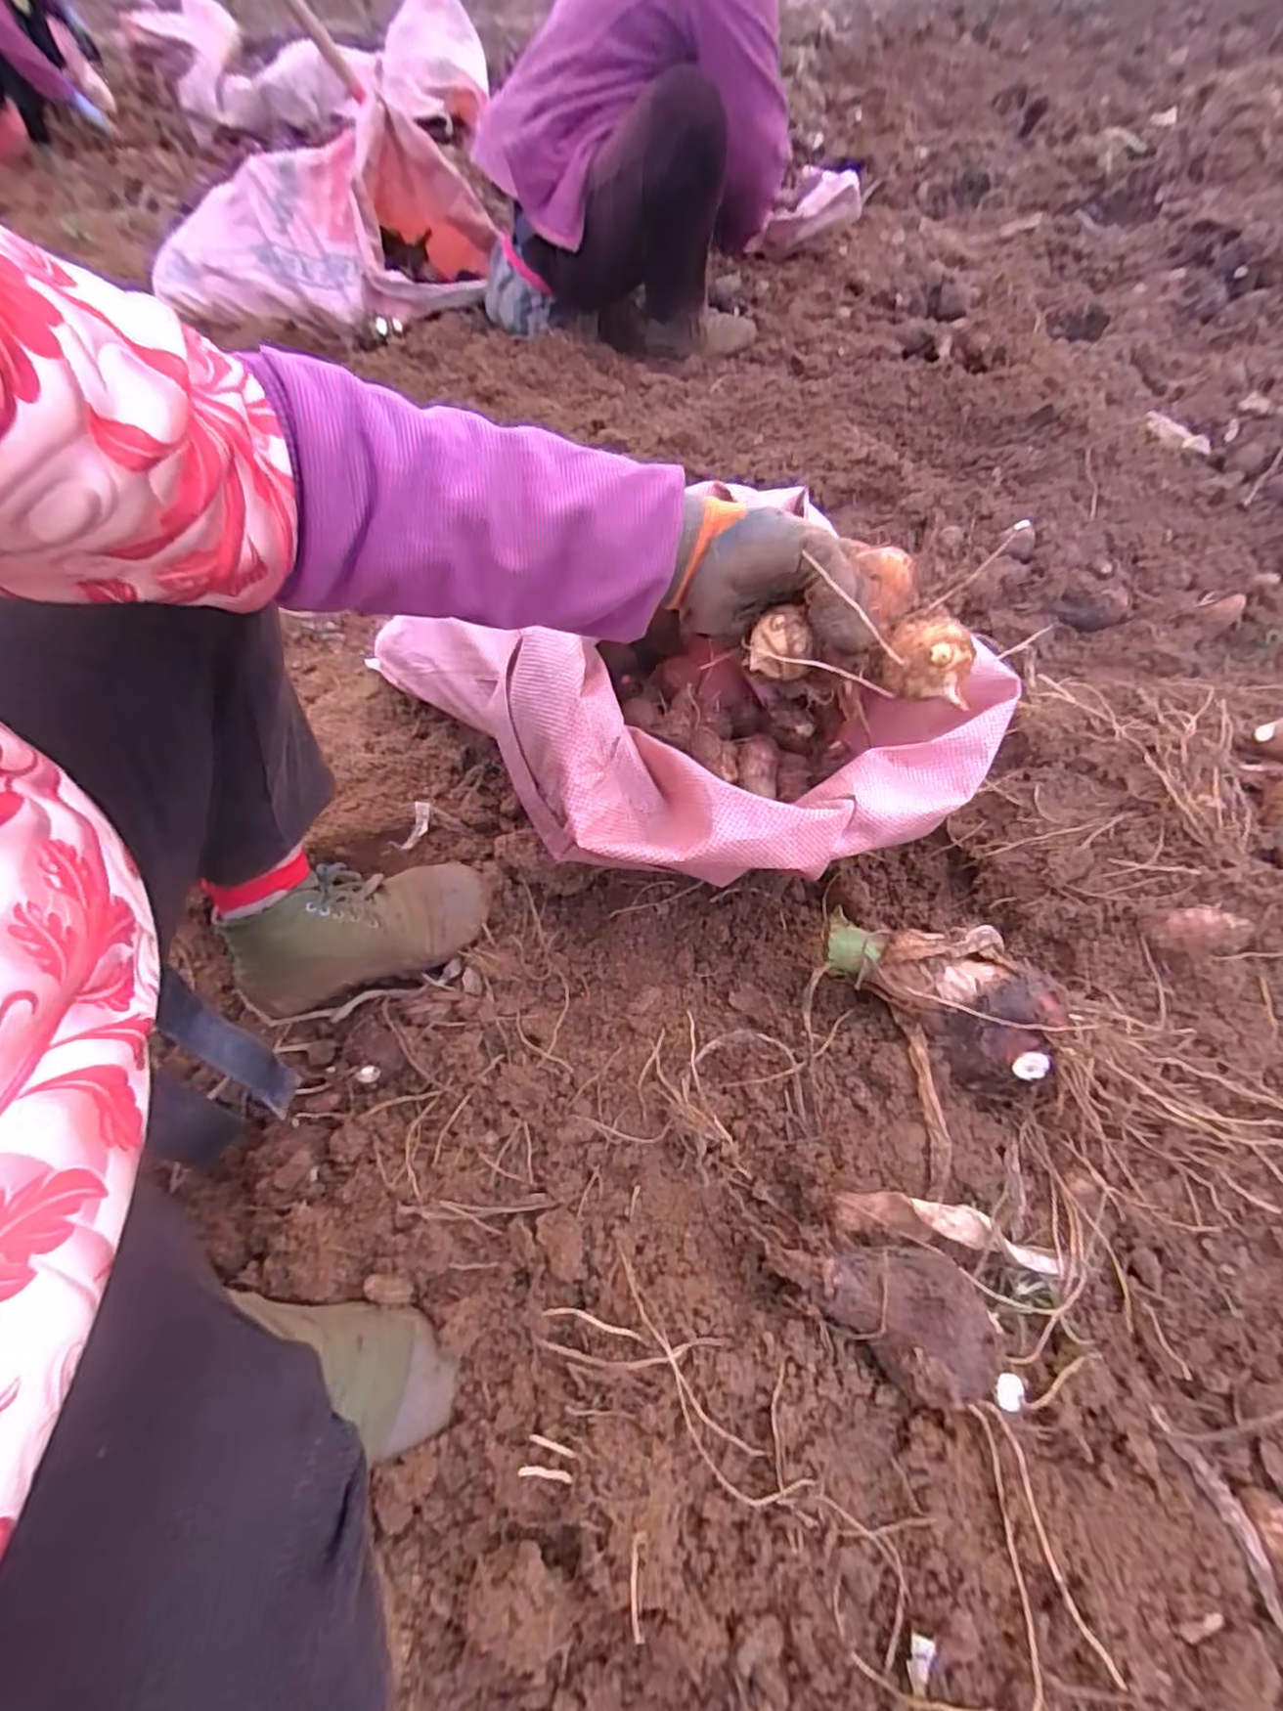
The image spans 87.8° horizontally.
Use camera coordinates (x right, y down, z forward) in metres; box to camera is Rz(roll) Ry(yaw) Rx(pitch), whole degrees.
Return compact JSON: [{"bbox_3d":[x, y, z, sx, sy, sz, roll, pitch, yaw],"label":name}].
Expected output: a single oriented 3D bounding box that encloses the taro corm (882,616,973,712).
[{"bbox_3d":[0.155,-0.105,0.362,0.045,0.033,0.031,4,59,7],"label":"taro corm"}]

